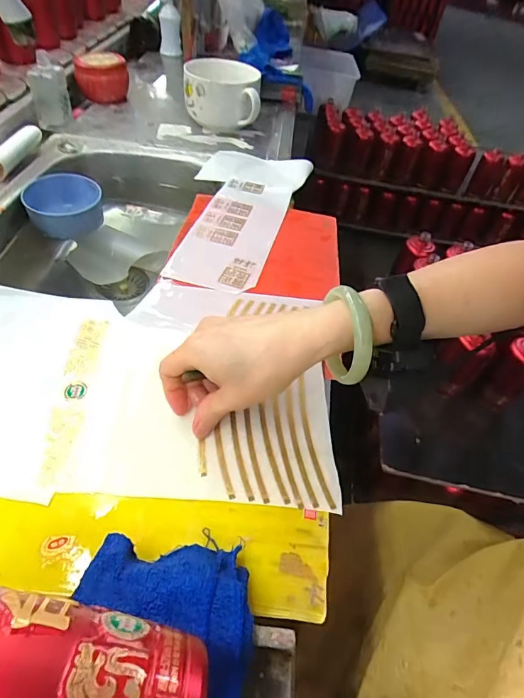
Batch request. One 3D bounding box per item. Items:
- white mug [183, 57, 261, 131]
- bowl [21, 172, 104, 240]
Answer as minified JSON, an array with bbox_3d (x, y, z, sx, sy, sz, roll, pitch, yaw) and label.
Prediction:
[{"bbox_3d":[-0.078,-0.488,0.813,0.141,0.092,0.145,5,48,-6],"label":"white mug"},{"bbox_3d":[-0.302,-0.217,0.643,0.109,0.062,0.093,-16,53,-23],"label":"bowl"}]

